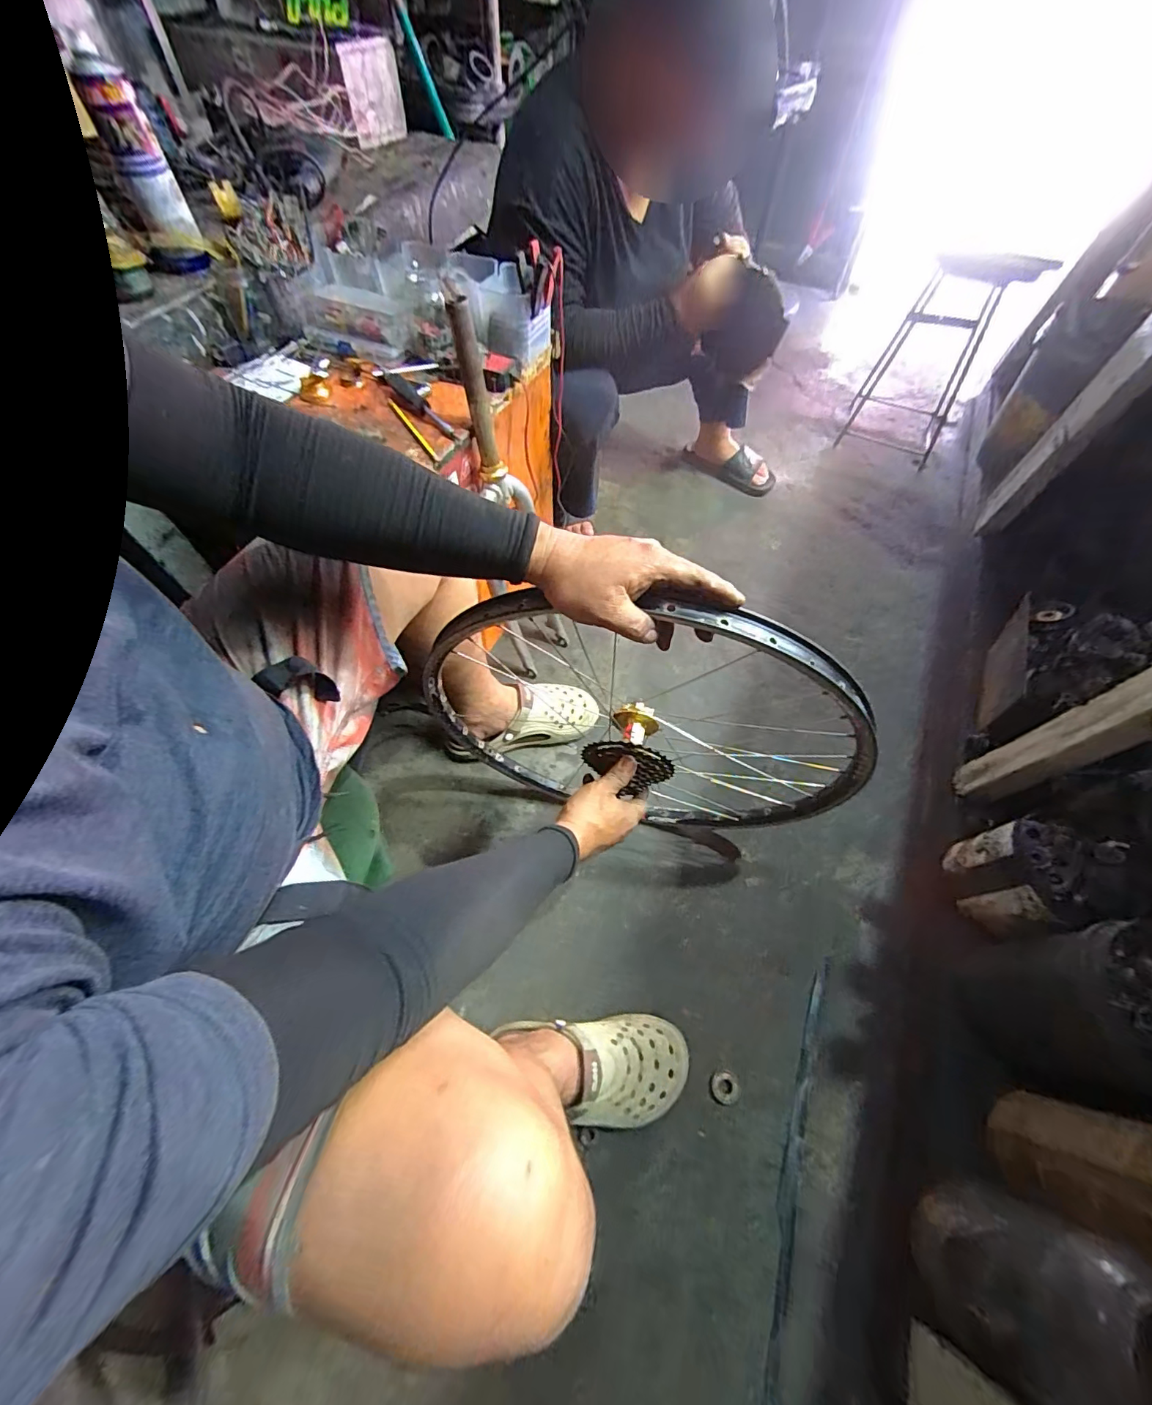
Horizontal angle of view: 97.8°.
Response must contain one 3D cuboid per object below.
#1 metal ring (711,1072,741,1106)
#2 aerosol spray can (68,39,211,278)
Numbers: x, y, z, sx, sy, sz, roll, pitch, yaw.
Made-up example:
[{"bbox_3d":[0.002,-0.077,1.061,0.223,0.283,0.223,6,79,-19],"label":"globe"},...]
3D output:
[{"bbox_3d":[0.215,0.551,0.718,0.042,0.009,0.036,16,60,8],"label":"metal ring"},{"bbox_3d":[-0.594,-0.723,0.686,0.082,0.205,0.060,-23,63,-14],"label":"aerosol spray can"}]

